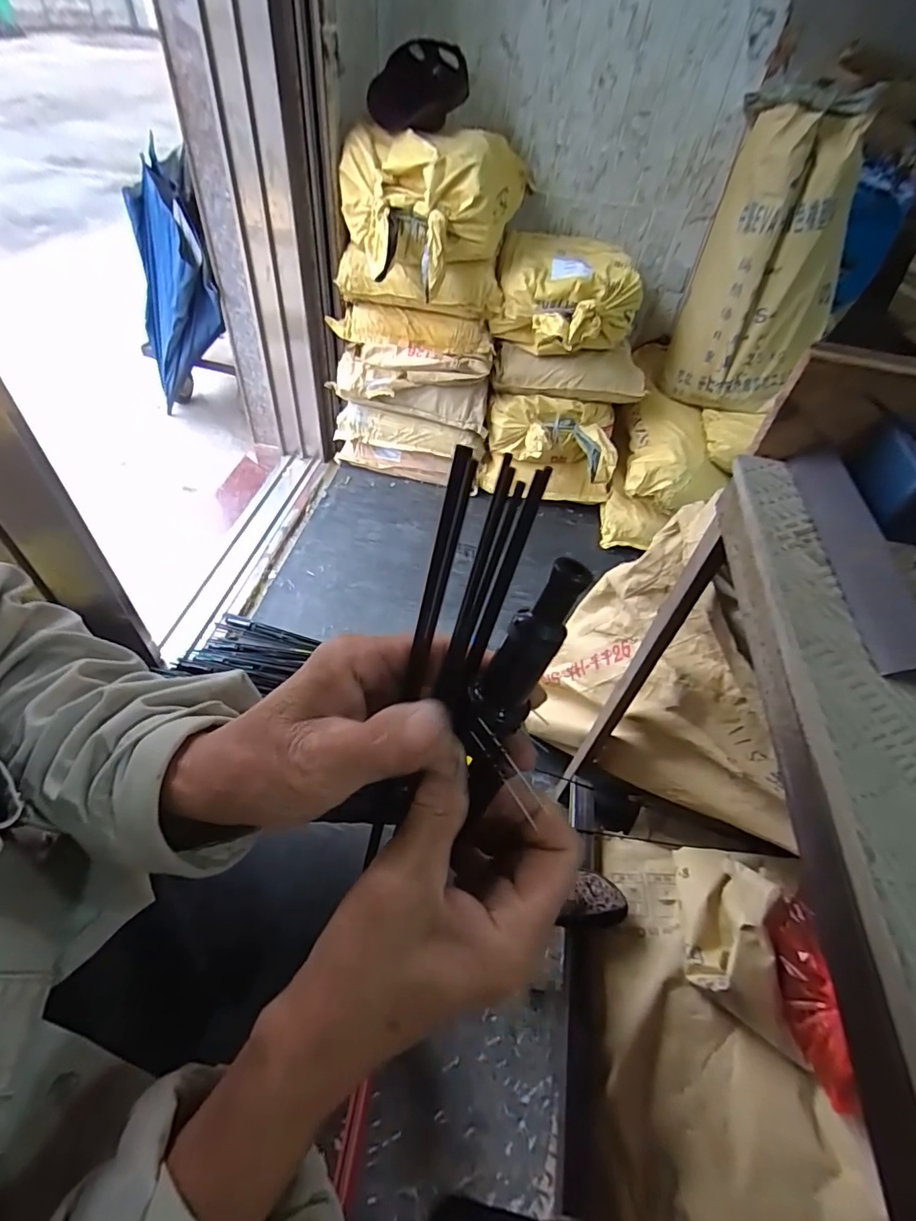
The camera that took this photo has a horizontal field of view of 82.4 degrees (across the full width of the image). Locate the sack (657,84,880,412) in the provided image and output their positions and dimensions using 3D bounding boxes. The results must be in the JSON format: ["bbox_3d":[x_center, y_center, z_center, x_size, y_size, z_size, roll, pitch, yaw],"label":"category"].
[{"bbox_3d":[0.829,-0.896,1.385,0.379,0.647,0.259,22,50,12],"label":"sack"}]

